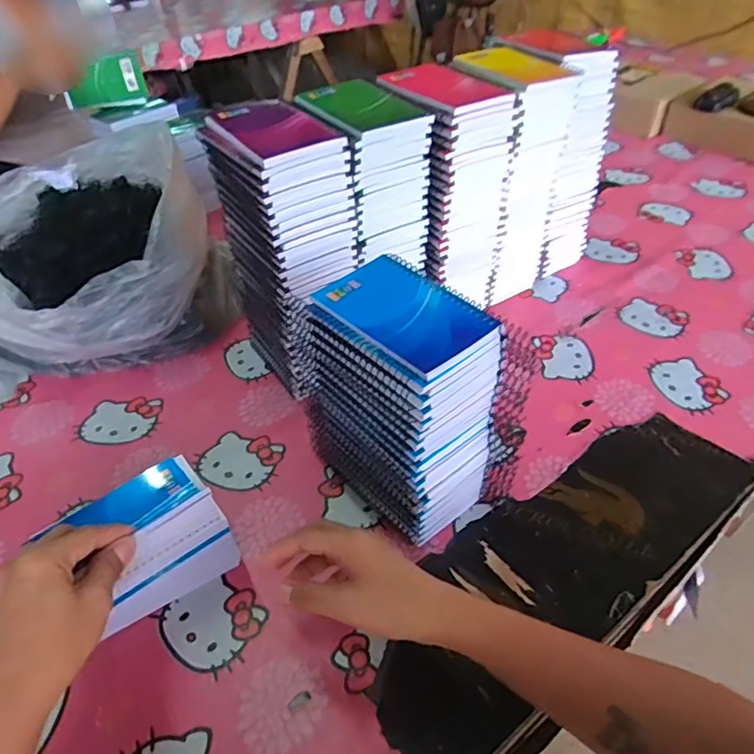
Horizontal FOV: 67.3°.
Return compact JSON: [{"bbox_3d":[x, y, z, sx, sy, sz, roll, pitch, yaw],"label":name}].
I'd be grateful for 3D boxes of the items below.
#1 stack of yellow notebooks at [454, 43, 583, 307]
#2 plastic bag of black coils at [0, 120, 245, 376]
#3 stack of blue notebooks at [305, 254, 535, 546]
[{"bbox_3d":[0.157,-0.236,0.709,0.109,0.282,0.130,-23,47,-20],"label":"stack of yellow notebooks"},{"bbox_3d":[-0.373,-0.146,0.719,0.314,0.174,0.300,-26,48,-23],"label":"plastic bag of black coils"},{"bbox_3d":[0.019,0.025,0.496,0.091,0.212,0.144,-32,50,-27],"label":"stack of blue notebooks"}]

